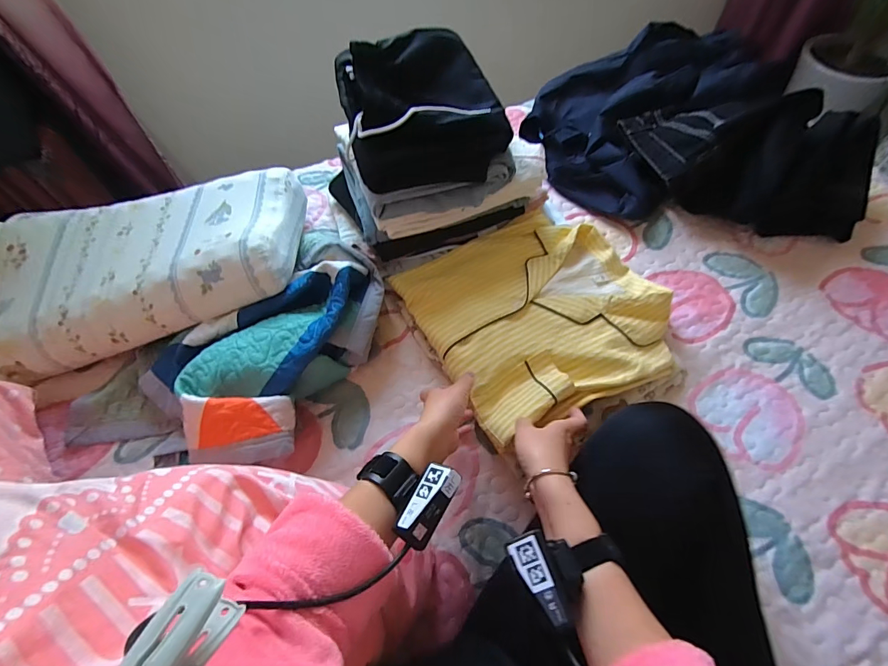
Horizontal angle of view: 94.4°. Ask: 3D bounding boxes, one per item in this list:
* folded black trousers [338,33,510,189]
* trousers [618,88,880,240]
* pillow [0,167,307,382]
[{"bbox_3d":[-0.029,-0.334,0.601,0.226,0.098,0.232,-13,60,-6],"label":"folded black trousers"},{"bbox_3d":[0.527,-0.306,0.724,0.415,0.170,0.195,22,63,14],"label":"trousers"},{"bbox_3d":[-0.461,-0.119,0.642,0.470,0.086,0.279,-12,60,-5],"label":"pillow"}]

